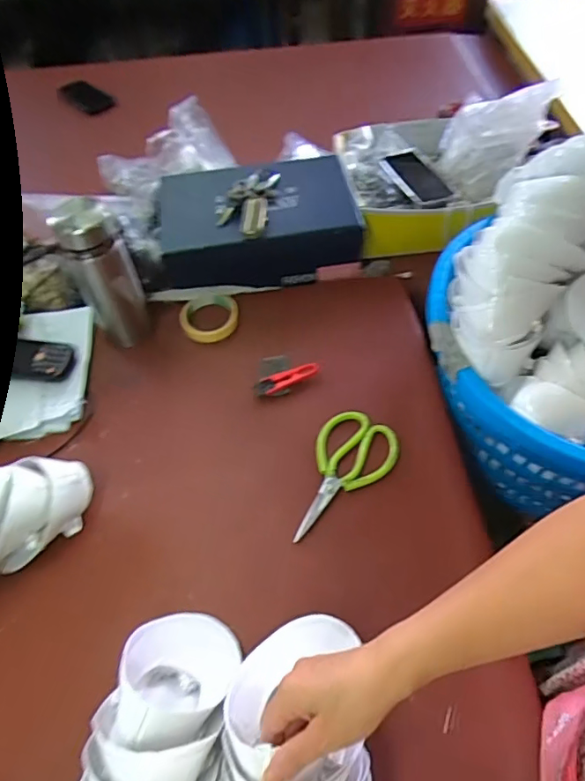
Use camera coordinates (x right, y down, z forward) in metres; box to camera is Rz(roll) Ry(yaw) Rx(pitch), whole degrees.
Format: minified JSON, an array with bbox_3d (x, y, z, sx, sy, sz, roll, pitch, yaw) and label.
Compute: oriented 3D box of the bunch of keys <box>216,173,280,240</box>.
[{"bbox_3d":[-0.076,-0.308,0.877,0.083,0.023,0.151,6,54,7],"label":"bunch of keys"}]

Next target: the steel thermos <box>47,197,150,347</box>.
[{"bbox_3d":[-0.272,-0.167,0.785,0.083,0.212,0.073,-23,56,-13],"label":"steel thermos"}]

